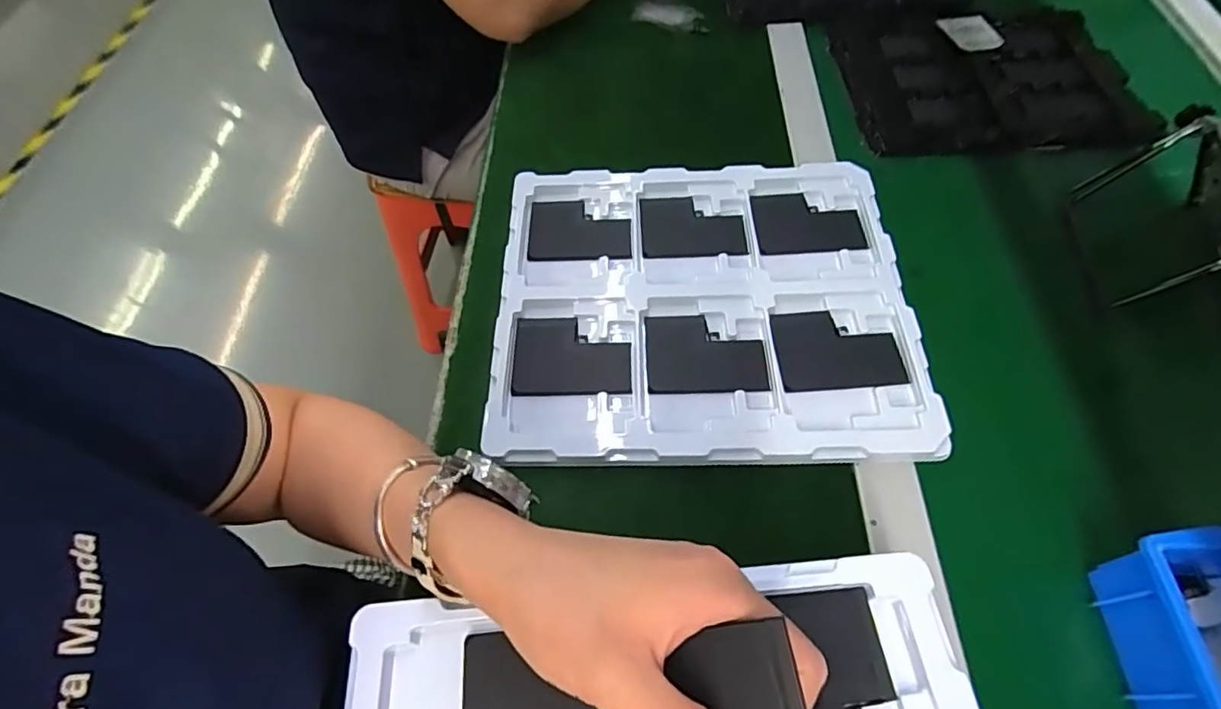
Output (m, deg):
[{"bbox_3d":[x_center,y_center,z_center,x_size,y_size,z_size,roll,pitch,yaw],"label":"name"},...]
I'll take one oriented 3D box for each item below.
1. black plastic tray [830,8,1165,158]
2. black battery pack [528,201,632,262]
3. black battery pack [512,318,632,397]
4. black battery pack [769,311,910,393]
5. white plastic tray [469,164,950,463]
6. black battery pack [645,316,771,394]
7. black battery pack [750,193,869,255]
[{"bbox_3d":[0.382,-0.286,0.606,0.268,0.024,0.209,0,58,3],"label":"black plastic tray"},{"bbox_3d":[-0.027,-0.111,0.522,0.089,0.005,0.070,0,58,4],"label":"black battery pack"},{"bbox_3d":[-0.029,0.001,0.452,0.088,0.004,0.067,-1,58,3],"label":"black battery pack"},{"bbox_3d":[0.172,-0.004,0.447,0.089,0.005,0.068,-3,58,2],"label":"black battery pack"},{"bbox_3d":[0.072,-0.047,0.472,0.314,0.013,0.278,-1,58,3],"label":"white plastic tray"},{"bbox_3d":[0.073,0.000,0.450,0.089,0.004,0.067,-1,58,3],"label":"black battery pack"},{"bbox_3d":[0.173,-0.116,0.516,0.089,0.005,0.069,-1,58,3],"label":"black battery pack"}]

